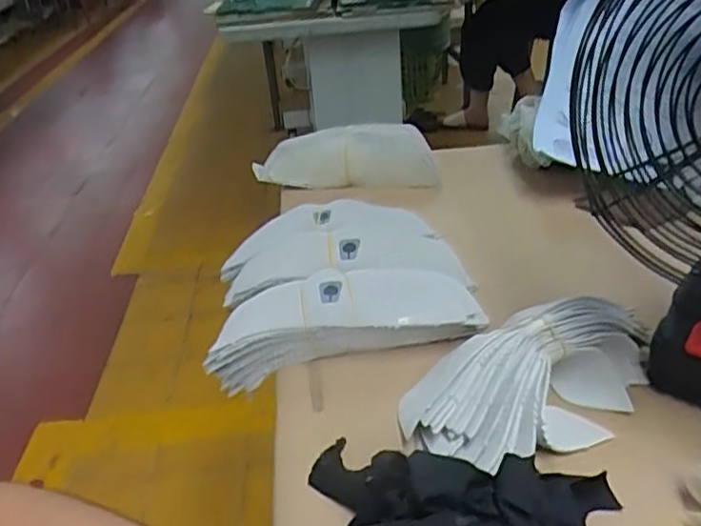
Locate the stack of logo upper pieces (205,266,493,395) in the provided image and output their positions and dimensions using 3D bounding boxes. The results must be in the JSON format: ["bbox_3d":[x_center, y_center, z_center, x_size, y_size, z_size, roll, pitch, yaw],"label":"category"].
[{"bbox_3d":[-0.007,0.047,0.515,0.214,0.065,0.057,-7,31,-1],"label":"stack of logo upper pieces"}]

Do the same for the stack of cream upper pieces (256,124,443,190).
[{"bbox_3d":[-0.004,-0.126,0.776,0.210,0.056,0.086,2,32,11],"label":"stack of cream upper pieces"}]

